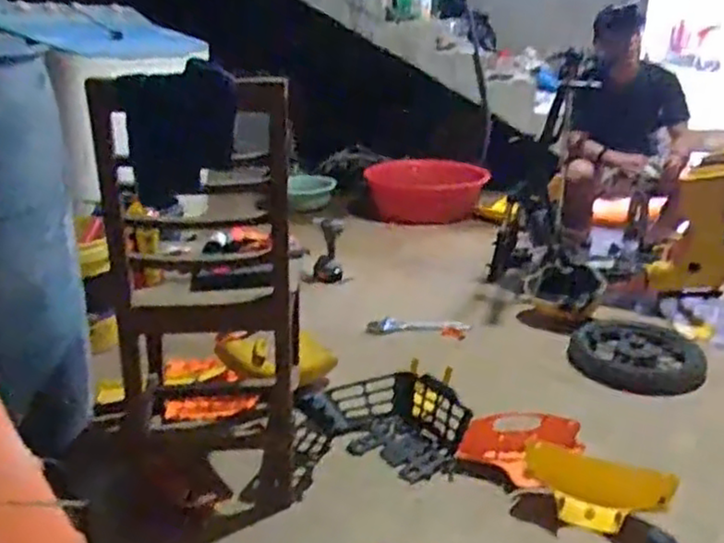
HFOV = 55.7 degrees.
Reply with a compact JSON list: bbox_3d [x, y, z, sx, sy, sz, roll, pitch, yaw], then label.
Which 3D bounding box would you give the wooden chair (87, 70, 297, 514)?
[{"bbox_3d":[-0.342,0.011,1.506,0.380,0.843,0.471,-4,22,-12],"label":"wooden chair"}]

